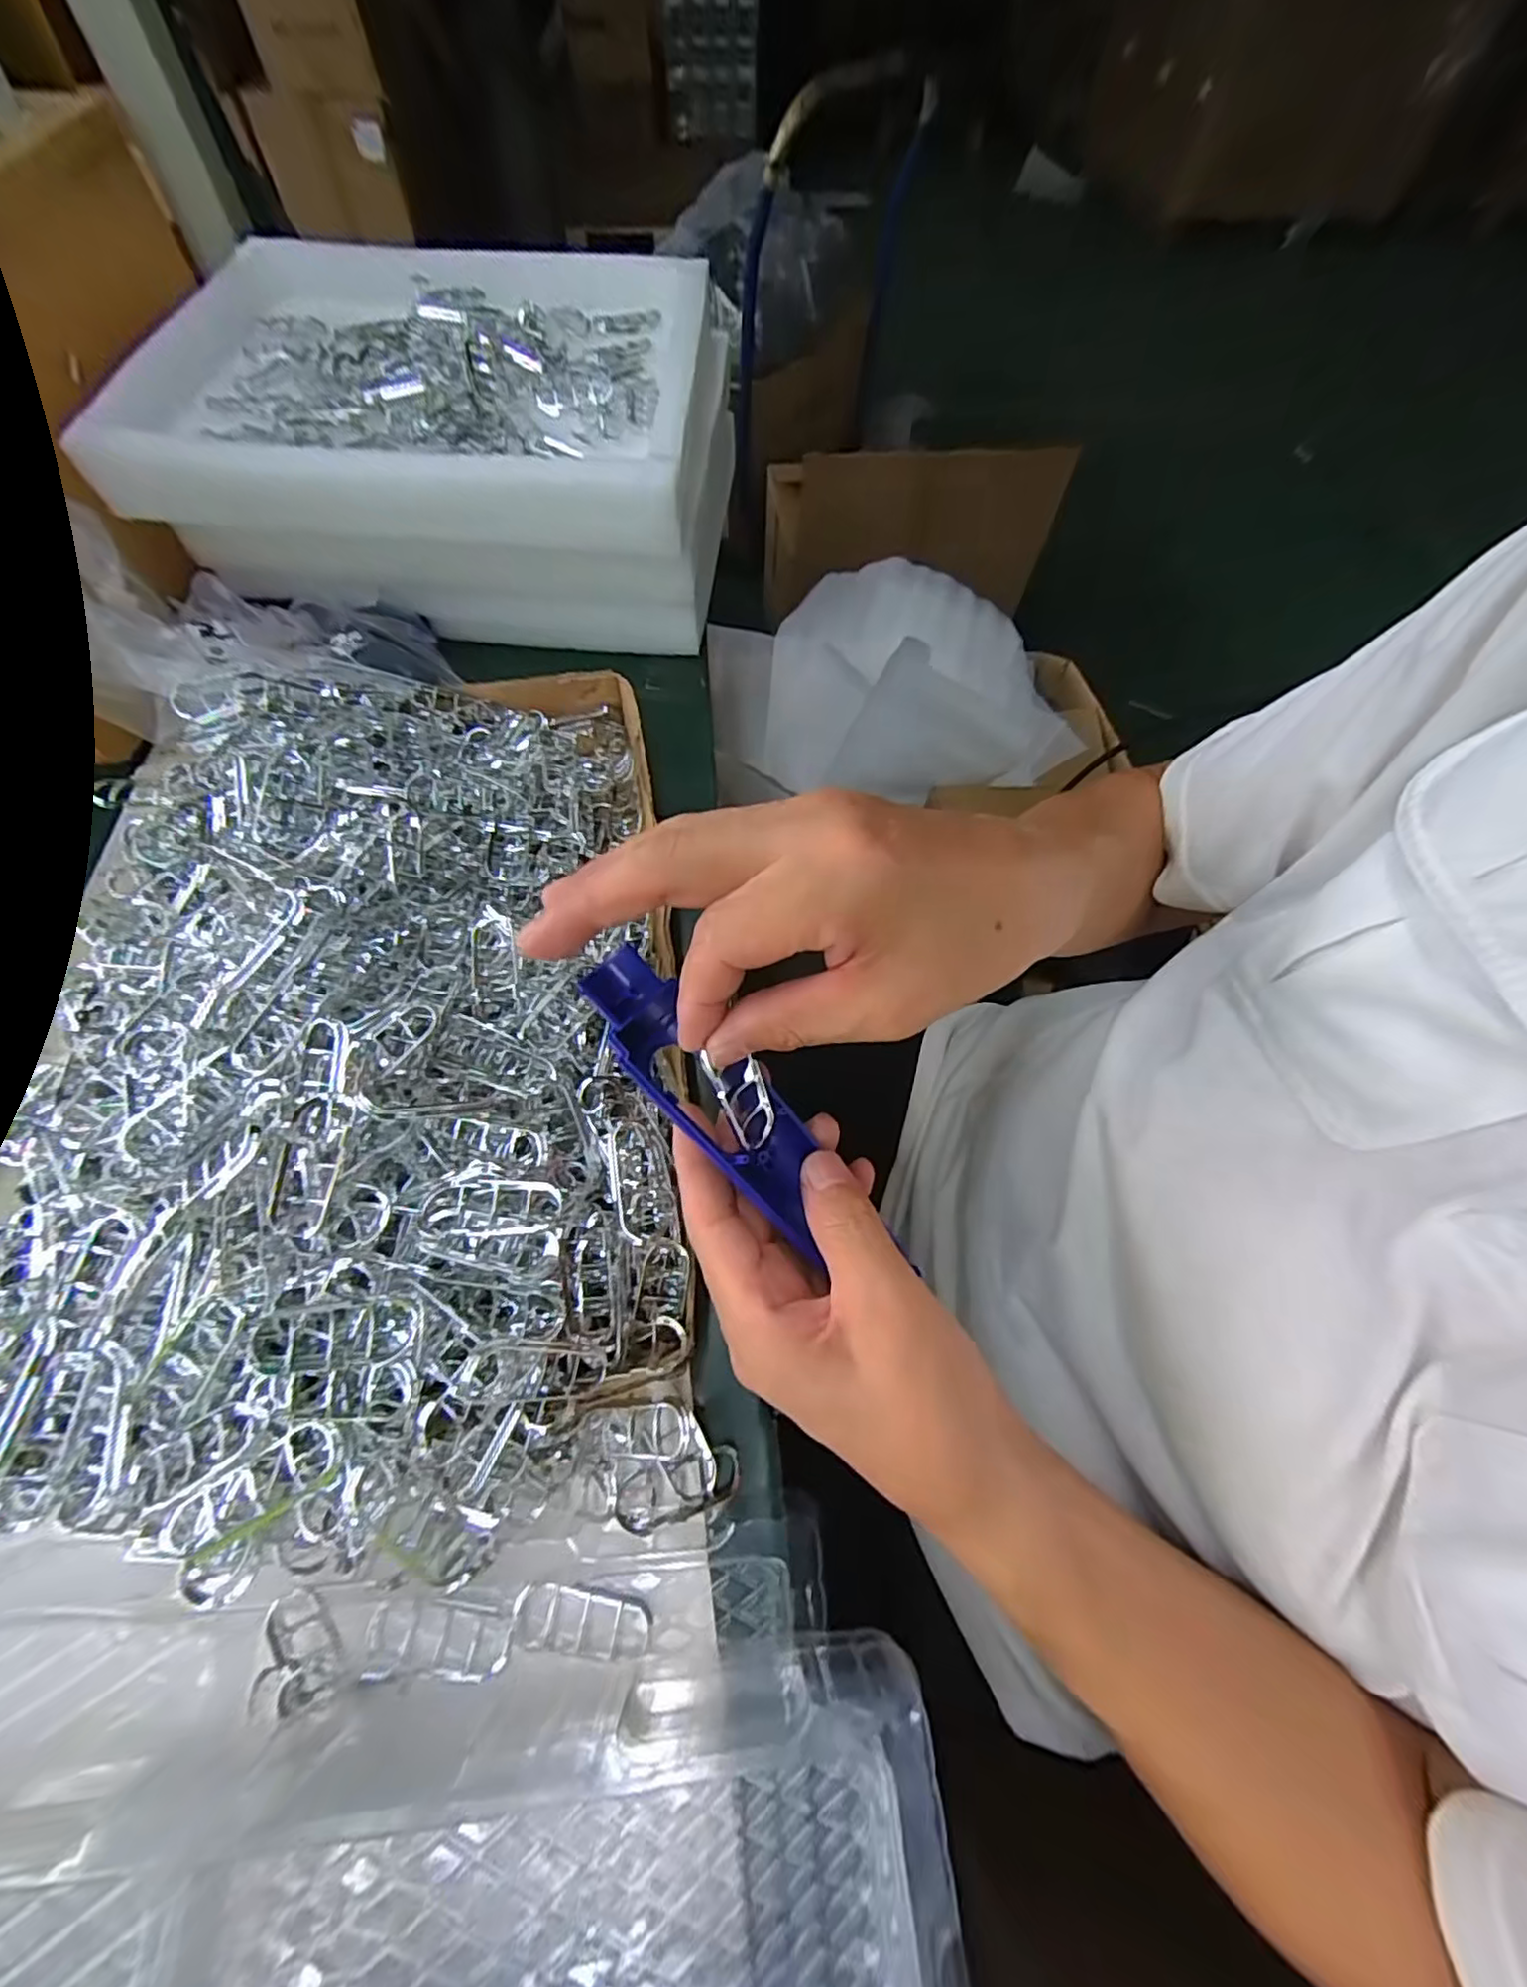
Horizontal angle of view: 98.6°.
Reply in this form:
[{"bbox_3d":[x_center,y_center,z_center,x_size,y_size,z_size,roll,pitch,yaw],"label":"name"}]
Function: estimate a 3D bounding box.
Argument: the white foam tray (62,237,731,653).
[{"bbox_3d":[-0.220,-0.414,0.505,0.374,0.132,0.305,0,63,-3],"label":"white foam tray"}]

